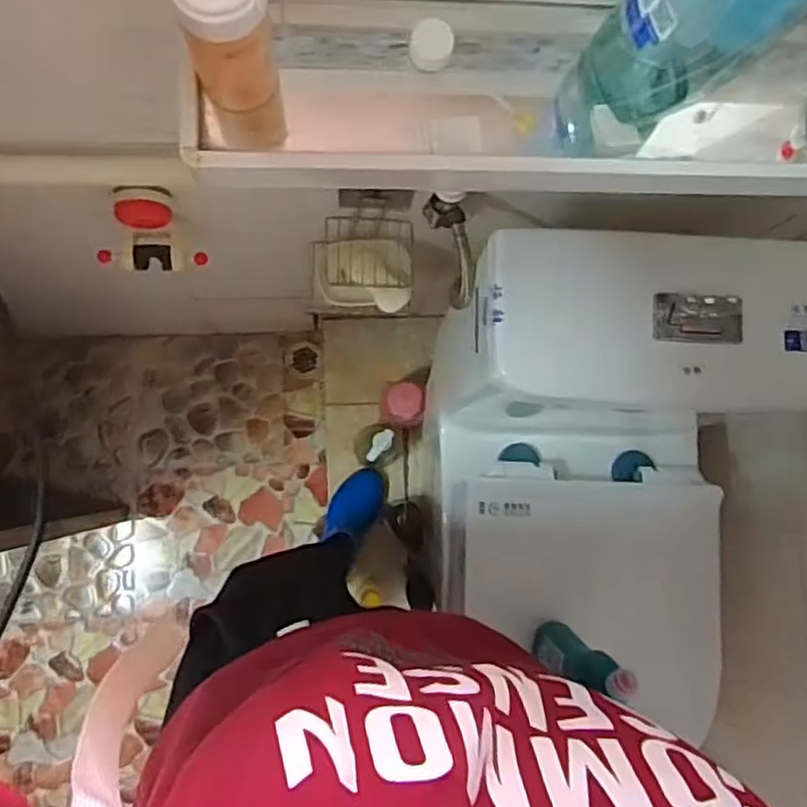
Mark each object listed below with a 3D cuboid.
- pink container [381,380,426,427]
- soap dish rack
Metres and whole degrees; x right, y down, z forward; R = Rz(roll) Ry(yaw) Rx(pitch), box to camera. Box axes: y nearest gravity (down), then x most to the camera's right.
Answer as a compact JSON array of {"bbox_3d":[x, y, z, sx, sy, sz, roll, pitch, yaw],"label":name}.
[{"bbox_3d":[-0.009,0.009,1.313,0.076,0.218,0.080,6,84,-5],"label":"pink container"},{"bbox_3d":[-0.046,-0.171,0.845,0.124,0.147,0.106,-2,85,-6],"label":"soap dish rack"}]

